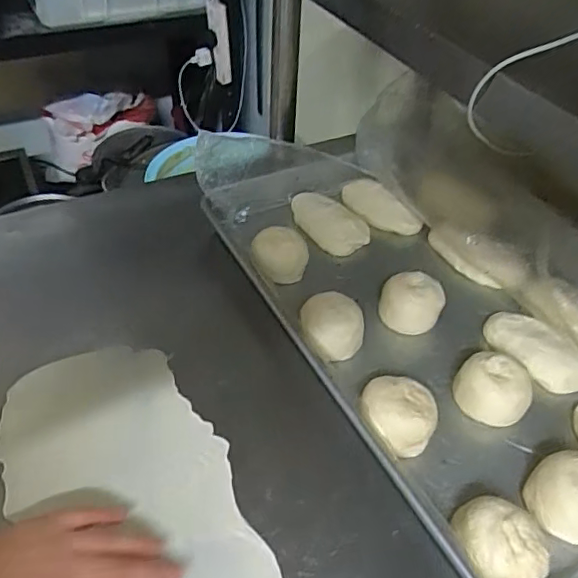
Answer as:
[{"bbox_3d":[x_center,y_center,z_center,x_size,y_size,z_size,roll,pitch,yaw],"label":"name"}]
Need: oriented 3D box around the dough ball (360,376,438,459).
[{"bbox_3d":[0.098,0.120,0.525,0.066,0.050,0.063,2,46,-2],"label":"dough ball"}]

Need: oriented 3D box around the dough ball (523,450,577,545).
[{"bbox_3d":[0.235,0.172,0.475,0.061,0.050,0.066,2,46,-2],"label":"dough ball"}]

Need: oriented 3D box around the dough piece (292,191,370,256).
[{"bbox_3d":[0.044,-0.085,0.733,0.056,0.033,0.114,-33,56,-30],"label":"dough piece"}]

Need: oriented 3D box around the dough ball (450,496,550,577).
[{"bbox_3d":[0.162,0.200,0.447,0.062,0.047,0.078,-10,48,-13],"label":"dough ball"}]

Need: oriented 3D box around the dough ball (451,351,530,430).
[{"bbox_3d":[0.195,0.095,0.550,0.071,0.048,0.061,24,49,18],"label":"dough ball"}]

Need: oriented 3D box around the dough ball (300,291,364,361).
[{"bbox_3d":[0.044,0.036,0.597,0.067,0.049,0.067,11,46,7],"label":"dough ball"}]

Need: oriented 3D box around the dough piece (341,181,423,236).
[{"bbox_3d":[0.122,-0.106,0.752,0.108,0.032,0.042,32,51,9],"label":"dough piece"}]

